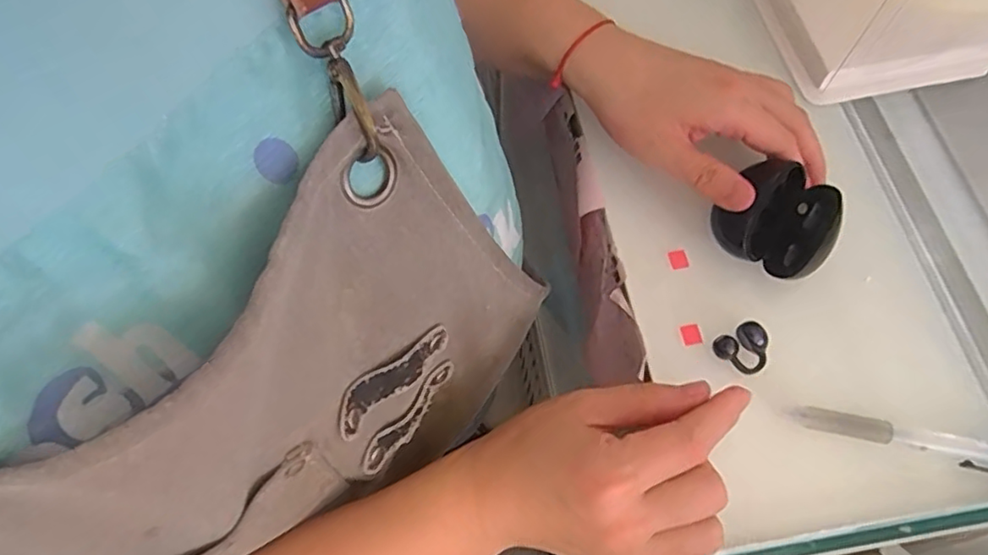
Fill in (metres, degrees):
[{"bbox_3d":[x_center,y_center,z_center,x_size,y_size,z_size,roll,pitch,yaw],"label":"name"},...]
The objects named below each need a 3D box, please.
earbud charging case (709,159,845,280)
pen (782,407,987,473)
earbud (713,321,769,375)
[{"bbox_3d":[0.158,-0.033,0.342,0.063,0.028,0.055,25,69,11],"label":"earbud charging case"},{"bbox_3d":[0.217,0.083,0.307,0.137,0.010,0.012,12,67,6],"label":"pen"},{"bbox_3d":[0.132,0.038,0.327,0.024,0.015,0.024,0,66,1],"label":"earbud"}]

